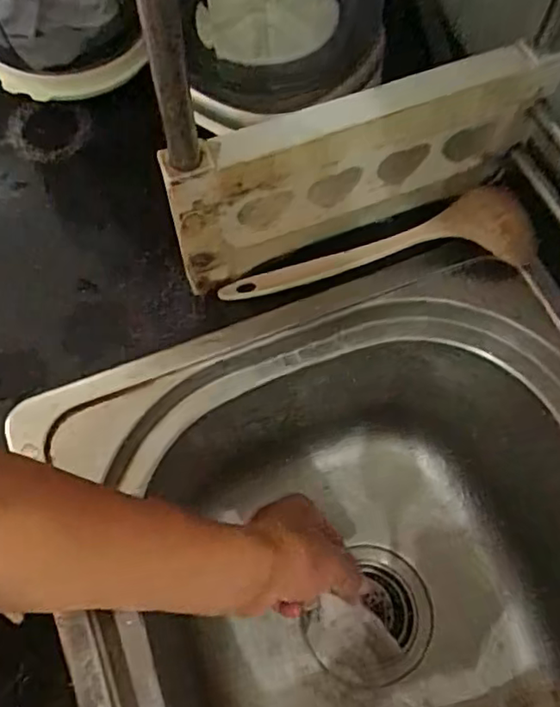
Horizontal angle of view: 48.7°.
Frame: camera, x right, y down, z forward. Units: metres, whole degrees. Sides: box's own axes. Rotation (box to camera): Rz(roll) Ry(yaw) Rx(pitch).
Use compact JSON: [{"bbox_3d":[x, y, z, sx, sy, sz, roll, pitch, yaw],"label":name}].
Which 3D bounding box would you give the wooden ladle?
[{"bbox_3d":[0.066,-0.070,0.417,0.211,0.034,0.046,-10,67,-5],"label":"wooden ladle"}]

